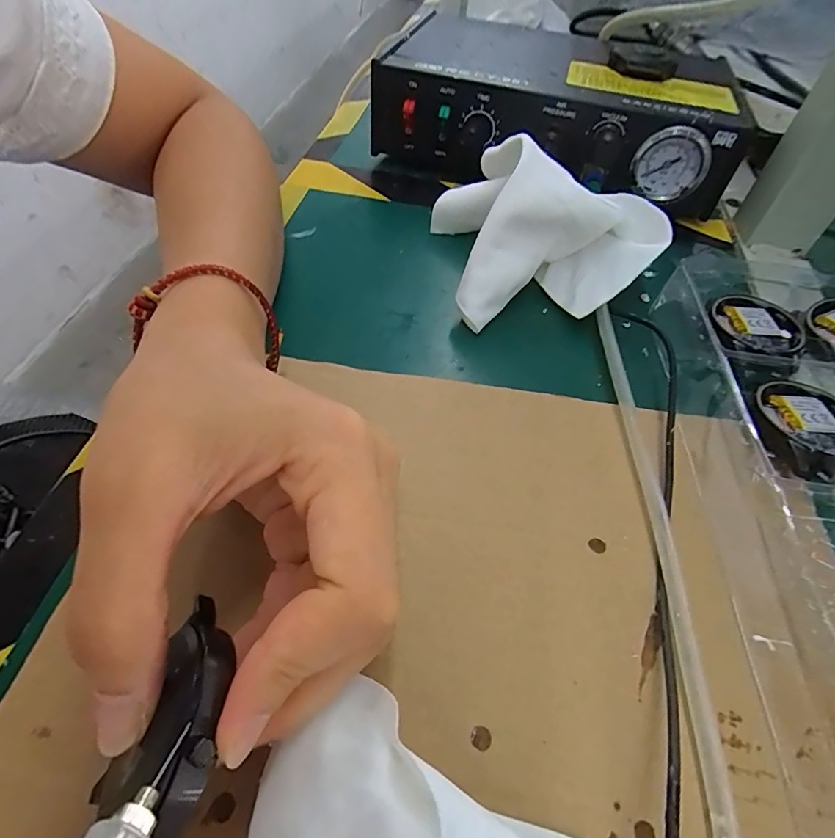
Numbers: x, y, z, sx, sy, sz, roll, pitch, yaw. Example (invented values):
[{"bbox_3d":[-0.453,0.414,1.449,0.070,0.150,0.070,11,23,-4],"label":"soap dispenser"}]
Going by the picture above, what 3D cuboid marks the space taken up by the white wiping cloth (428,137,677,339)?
[{"bbox_3d":[0.068,-0.109,0.256,0.111,0.063,0.104,-6,53,-9],"label":"white wiping cloth"}]

